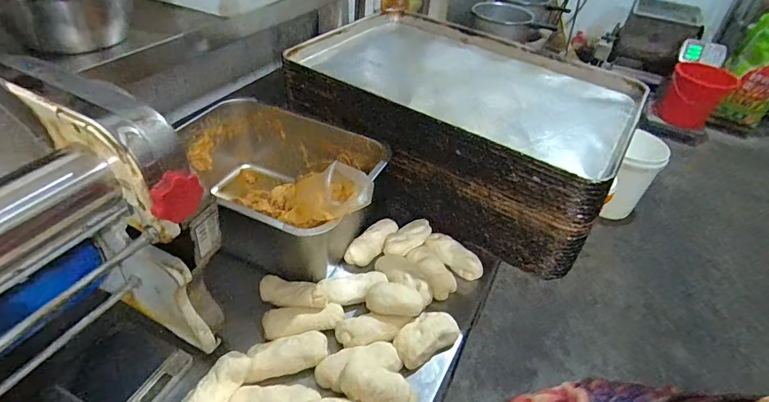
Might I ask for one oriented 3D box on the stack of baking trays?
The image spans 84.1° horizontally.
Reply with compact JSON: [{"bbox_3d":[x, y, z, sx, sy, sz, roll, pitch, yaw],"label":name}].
[{"bbox_3d":[0.149,-0.173,0.866,0.590,0.188,0.428,25,45,21],"label":"stack of baking trays"}]

